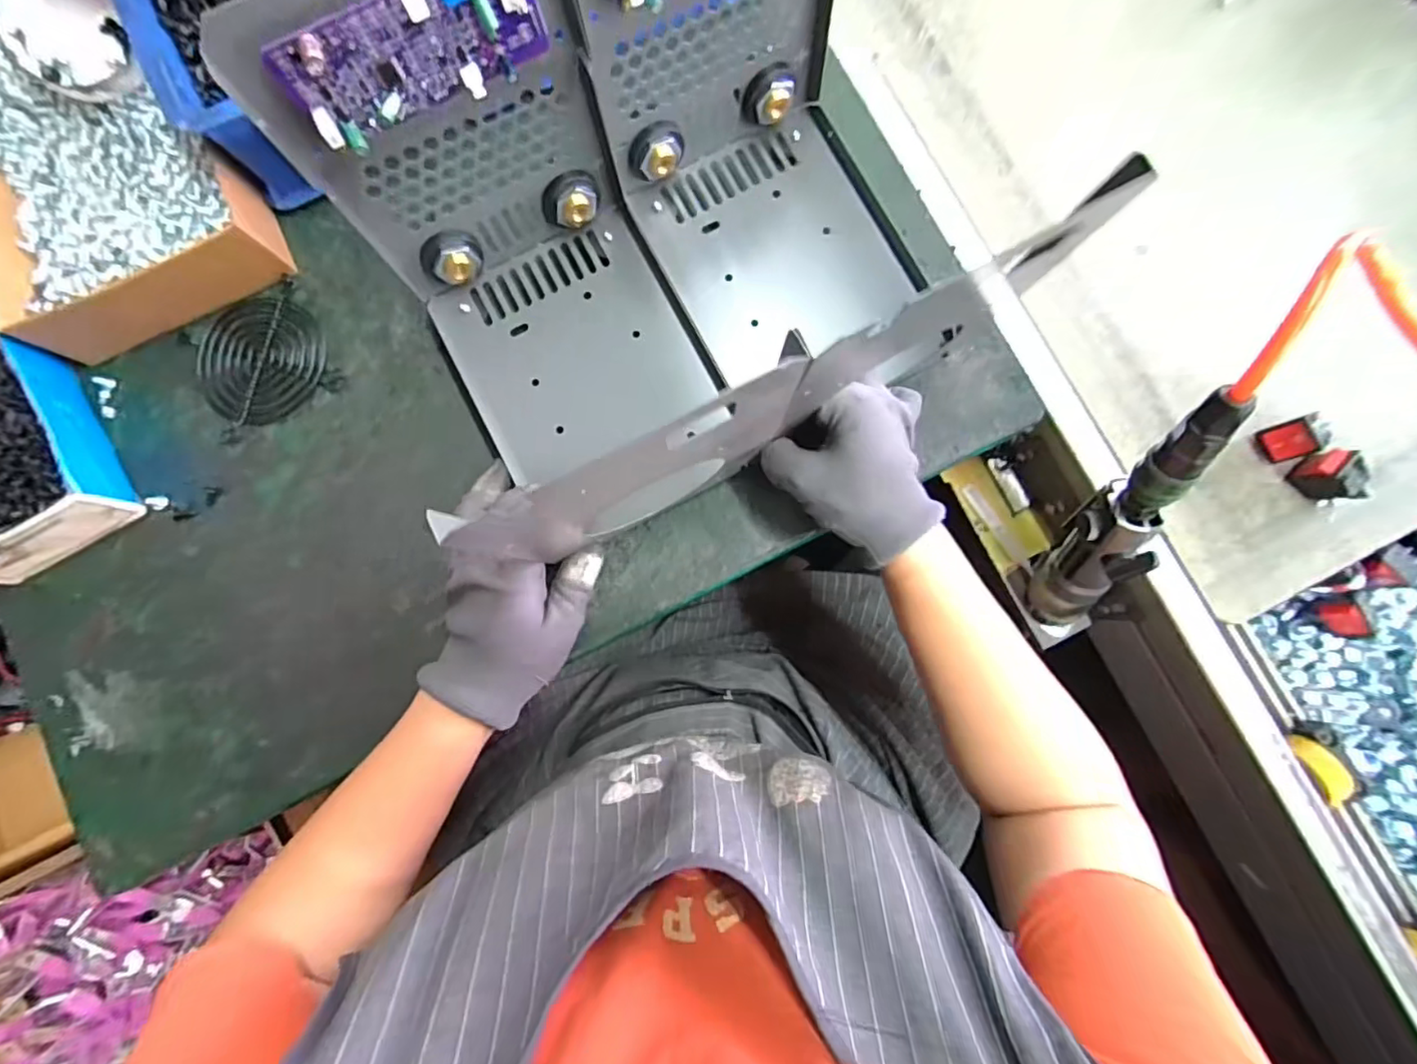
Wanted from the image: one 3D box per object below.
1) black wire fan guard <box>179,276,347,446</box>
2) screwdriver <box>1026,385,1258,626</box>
[{"bbox_3d":[-0.313,-0.120,0.417,0.090,0.004,0.088,-29,84,-3],"label":"black wire fan guard"},{"bbox_3d":[0.254,-0.004,0.371,0.034,0.222,0.052,-9,56,-1],"label":"screwdriver"}]

